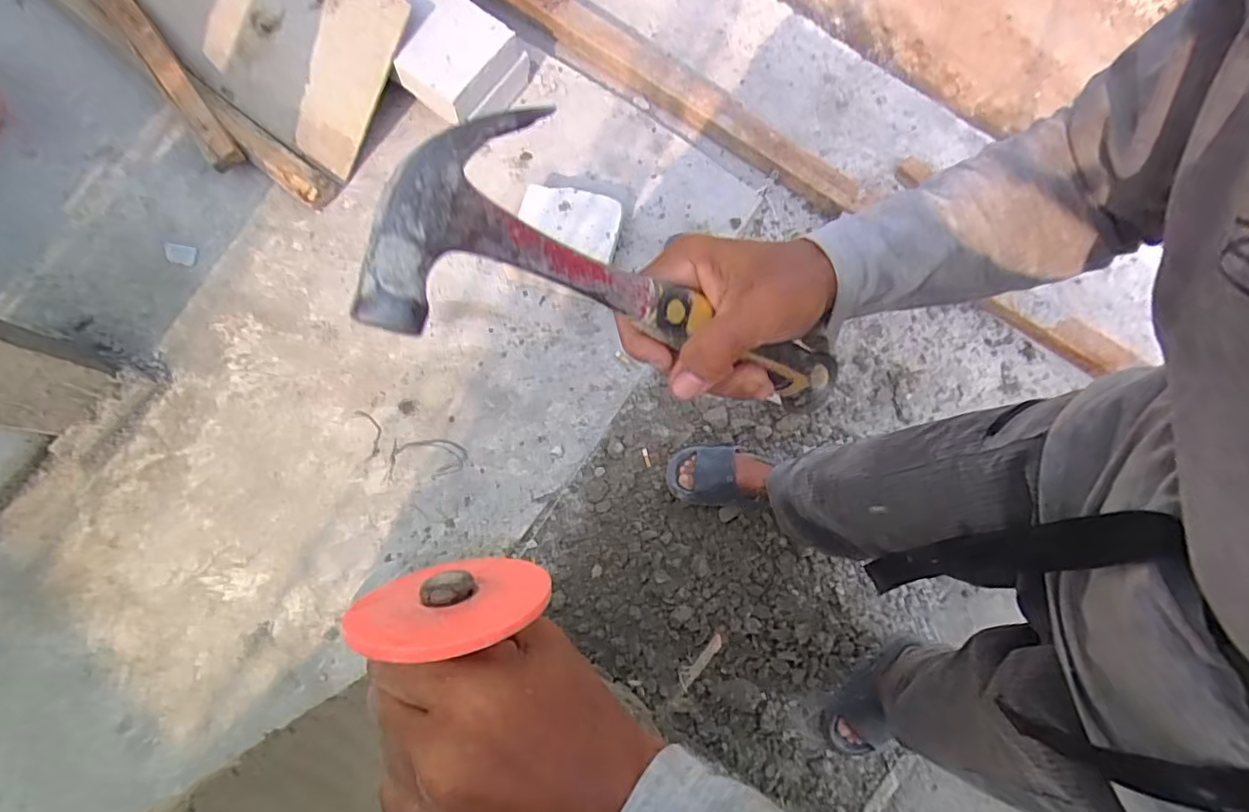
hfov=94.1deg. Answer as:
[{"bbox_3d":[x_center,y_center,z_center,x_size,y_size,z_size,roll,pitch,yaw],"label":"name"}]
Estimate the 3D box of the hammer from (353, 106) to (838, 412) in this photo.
[{"bbox_3d":[0.022,-0.046,0.281,0.270,0.030,0.087,16,73,-38],"label":"hammer"}]

